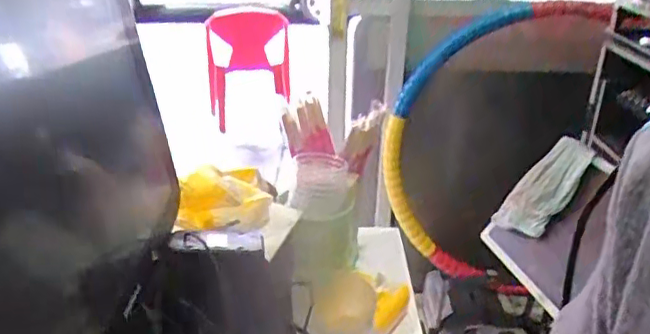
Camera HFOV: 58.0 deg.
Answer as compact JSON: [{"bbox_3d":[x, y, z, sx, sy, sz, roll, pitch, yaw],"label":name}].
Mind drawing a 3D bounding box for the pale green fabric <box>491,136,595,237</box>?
[{"bbox_3d":[0.461,0.044,1.237,0.038,0.243,0.118,33,12,-27],"label":"pale green fabric"}]

